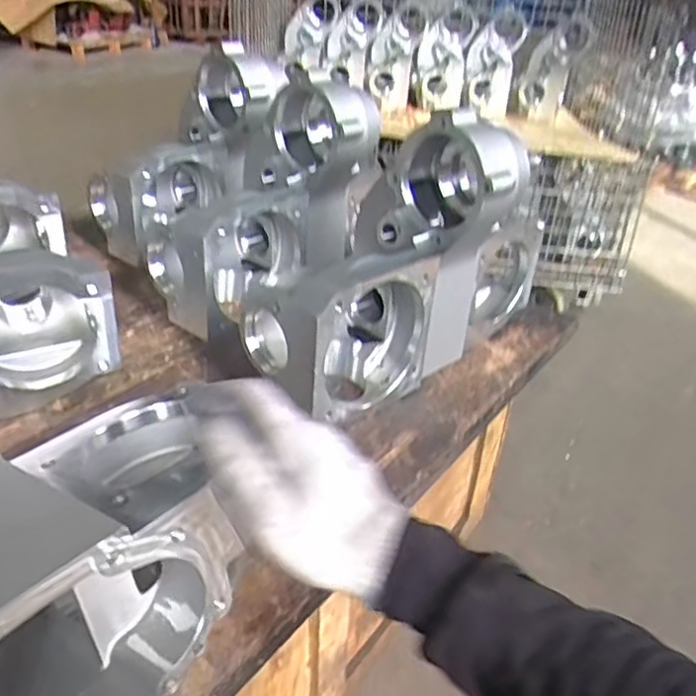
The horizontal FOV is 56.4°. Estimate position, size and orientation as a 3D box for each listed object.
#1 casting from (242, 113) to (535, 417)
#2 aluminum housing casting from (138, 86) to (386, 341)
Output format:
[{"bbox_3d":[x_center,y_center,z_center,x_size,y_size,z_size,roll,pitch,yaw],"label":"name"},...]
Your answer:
[{"bbox_3d":[0.099,-0.118,0.817,0.168,0.305,0.446,30,39,34],"label":"casting"},{"bbox_3d":[-0.121,-0.215,0.937,0.323,0.286,0.180,-18,39,-34],"label":"aluminum housing casting"}]

